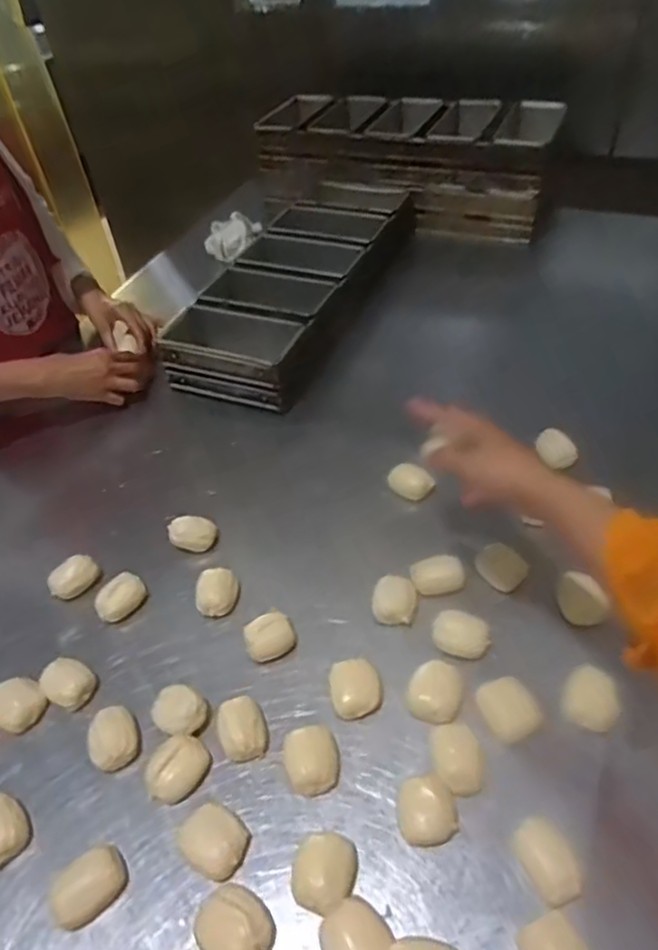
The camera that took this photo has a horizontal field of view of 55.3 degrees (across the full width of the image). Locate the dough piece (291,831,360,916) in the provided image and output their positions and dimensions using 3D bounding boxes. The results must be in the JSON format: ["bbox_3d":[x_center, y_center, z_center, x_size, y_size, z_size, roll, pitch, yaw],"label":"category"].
[{"bbox_3d":[-0.003,0.328,0.520,0.058,0.032,0.049,-27,50,-17],"label":"dough piece"}]

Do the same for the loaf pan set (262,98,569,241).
[{"bbox_3d":[0.156,-0.707,1.397,0.650,0.184,0.315,13,50,18],"label":"loaf pan set"}]

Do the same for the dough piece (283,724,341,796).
[{"bbox_3d":[-0.015,0.264,0.583,0.049,0.032,0.056,-16,47,-8],"label":"dough piece"}]

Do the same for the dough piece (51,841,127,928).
[{"bbox_3d":[-0.202,0.348,0.531,0.058,0.031,0.040,-34,52,-23],"label":"dough piece"}]

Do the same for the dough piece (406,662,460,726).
[{"bbox_3d":[0.104,0.211,0.616,0.059,0.037,0.060,5,48,11],"label":"dough piece"}]

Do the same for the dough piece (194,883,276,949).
[{"bbox_3d":[-0.074,0.359,0.500,0.063,0.032,0.051,21,53,24],"label":"dough piece"}]

